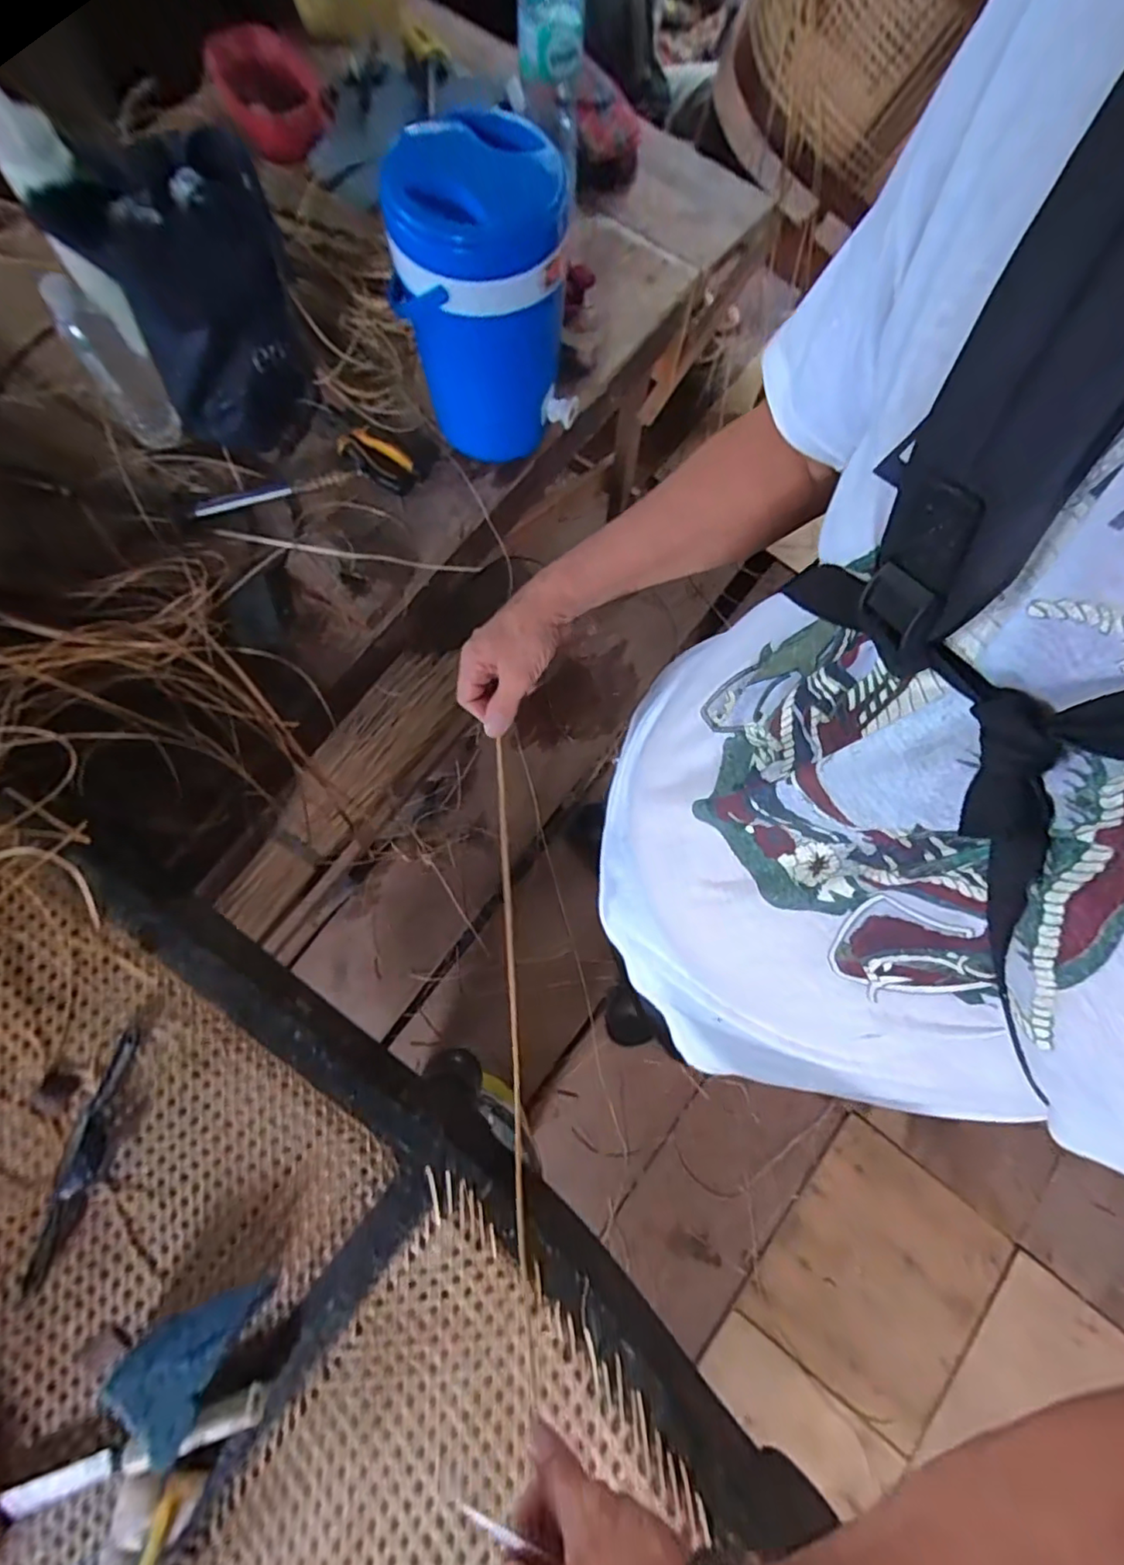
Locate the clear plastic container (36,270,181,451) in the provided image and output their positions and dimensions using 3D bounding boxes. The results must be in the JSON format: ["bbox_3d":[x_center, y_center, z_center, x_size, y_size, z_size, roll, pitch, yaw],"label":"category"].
[{"bbox_3d":[-0.506,-0.471,0.681,0.065,0.162,0.053,-33,78,-8],"label":"clear plastic container"}]

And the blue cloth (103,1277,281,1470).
[{"bbox_3d":[-0.280,0.427,0.450,0.077,0.061,0.095,38,78,9],"label":"blue cloth"}]

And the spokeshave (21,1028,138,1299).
[{"bbox_3d":[-0.391,0.309,0.489,0.031,0.020,0.199,19,76,5],"label":"spokeshave"}]

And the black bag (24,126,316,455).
[{"bbox_3d":[-0.396,-0.528,0.666,0.176,0.227,0.179,5,75,1],"label":"black bag"}]

